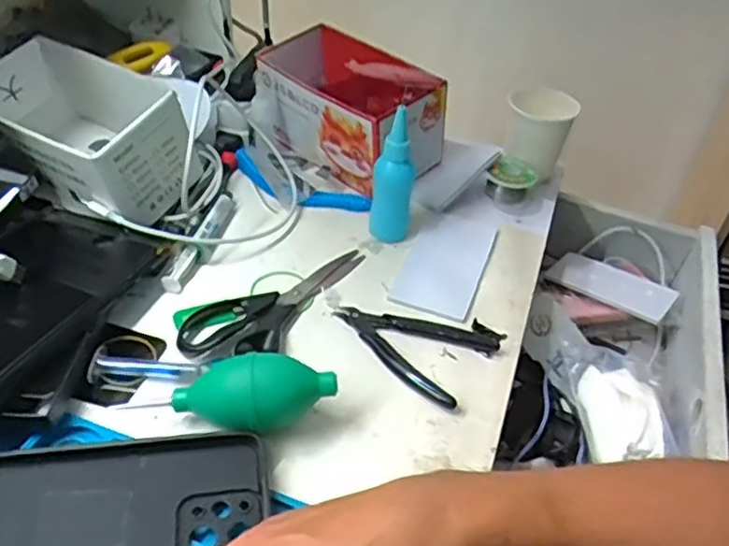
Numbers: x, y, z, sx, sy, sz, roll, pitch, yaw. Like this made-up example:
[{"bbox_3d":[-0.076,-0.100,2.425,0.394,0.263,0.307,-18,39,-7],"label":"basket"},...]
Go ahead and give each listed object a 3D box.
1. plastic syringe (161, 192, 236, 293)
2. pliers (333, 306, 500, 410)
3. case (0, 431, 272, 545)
[{"bbox_3d":[-0.137,-0.033,0.570,0.019,0.015,0.126,13,41,8],"label":"plastic syringe"},{"bbox_3d":[0.033,0.049,0.504,0.118,0.011,0.077,27,45,23],"label":"pliers"},{"bbox_3d":[-0.144,0.134,0.380,0.172,0.015,0.081,-2,41,-10],"label":"case"}]

